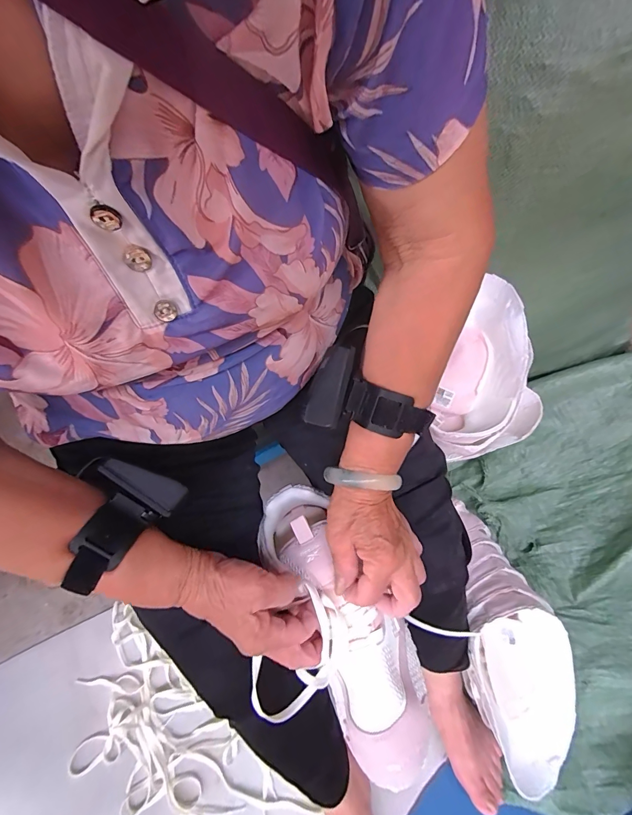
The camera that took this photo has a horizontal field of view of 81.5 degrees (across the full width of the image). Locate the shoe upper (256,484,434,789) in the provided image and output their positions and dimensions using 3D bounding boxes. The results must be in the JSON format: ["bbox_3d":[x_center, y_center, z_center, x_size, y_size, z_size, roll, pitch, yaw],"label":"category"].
[{"bbox_3d":[0.023,0.198,0.357,0.091,0.091,0.256,-26,67,-12],"label":"shoe upper"}]

